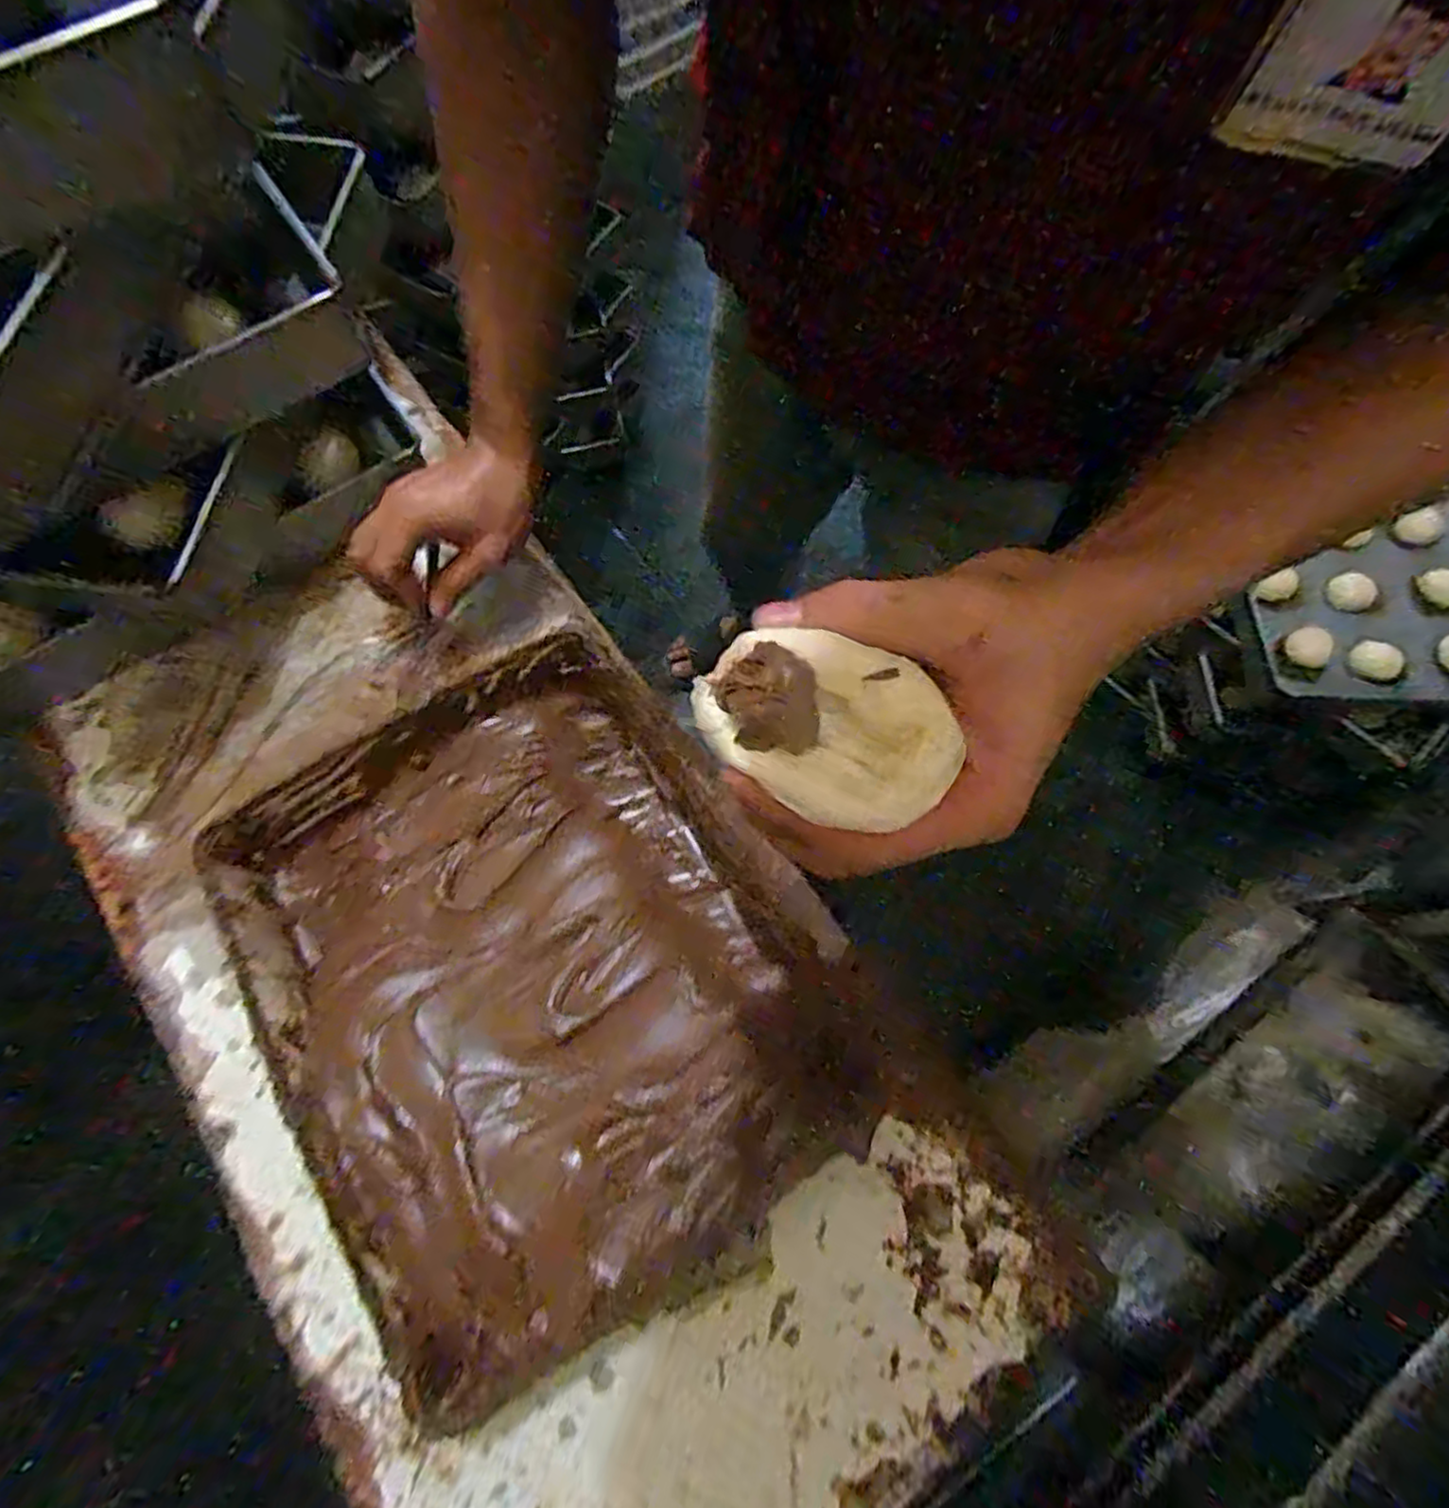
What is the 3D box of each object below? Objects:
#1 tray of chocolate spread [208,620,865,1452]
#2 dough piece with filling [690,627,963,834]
[{"bbox_3d":[-0.116,0.131,0.447,0.284,0.057,0.375,-34,71,-12],"label":"tray of chocolate spread"},{"bbox_3d":[0.029,-0.010,0.213,0.073,0.026,0.046,26,104,7],"label":"dough piece with filling"}]

